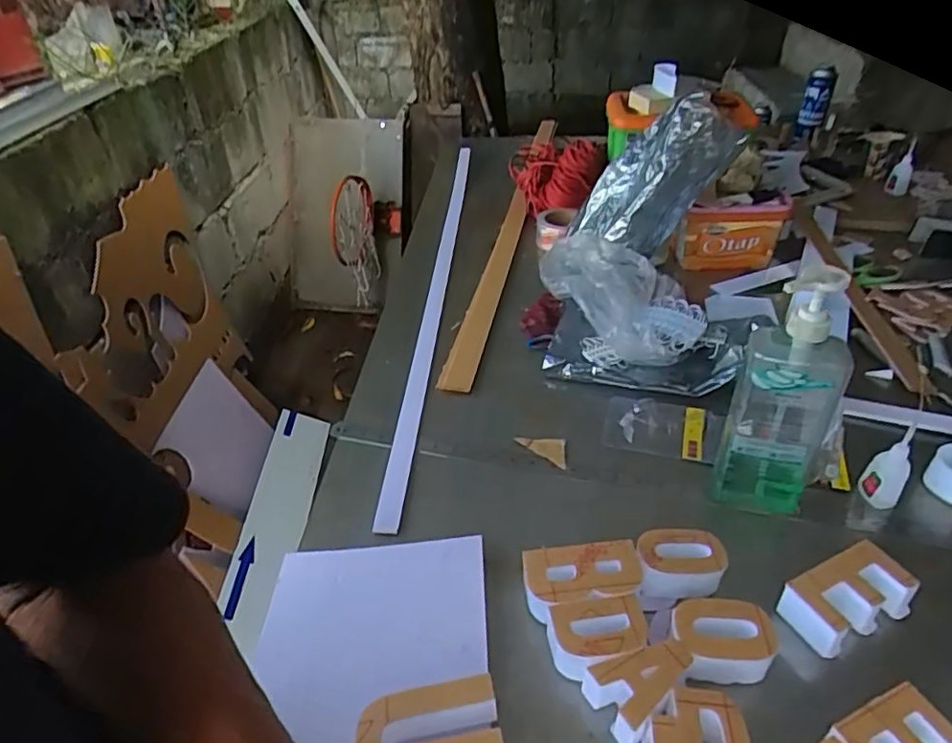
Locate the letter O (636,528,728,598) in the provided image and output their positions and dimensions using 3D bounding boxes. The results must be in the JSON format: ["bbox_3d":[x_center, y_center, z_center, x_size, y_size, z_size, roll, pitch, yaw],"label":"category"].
[{"bbox_3d":[0.201,0.195,0.619,0.085,0.049,0.060,5,39,7],"label":"letter O"}]

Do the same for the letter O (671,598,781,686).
[{"bbox_3d":[0.219,0.244,0.557,0.086,0.047,0.063,-1,38,0],"label":"letter O"}]

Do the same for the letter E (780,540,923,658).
[{"bbox_3d":[0.347,0.213,0.582,0.112,0.059,0.059,-18,40,-18],"label":"letter E"}]

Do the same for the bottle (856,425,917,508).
[{"bbox_3d":[0.453,0.106,0.678,0.036,0.098,0.028,5,39,7],"label":"bottle"}]

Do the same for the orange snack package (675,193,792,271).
[{"bbox_3d":[0.454,-0.242,1.109,0.187,0.123,0.028,-4,38,-4],"label":"orange snack package"}]

